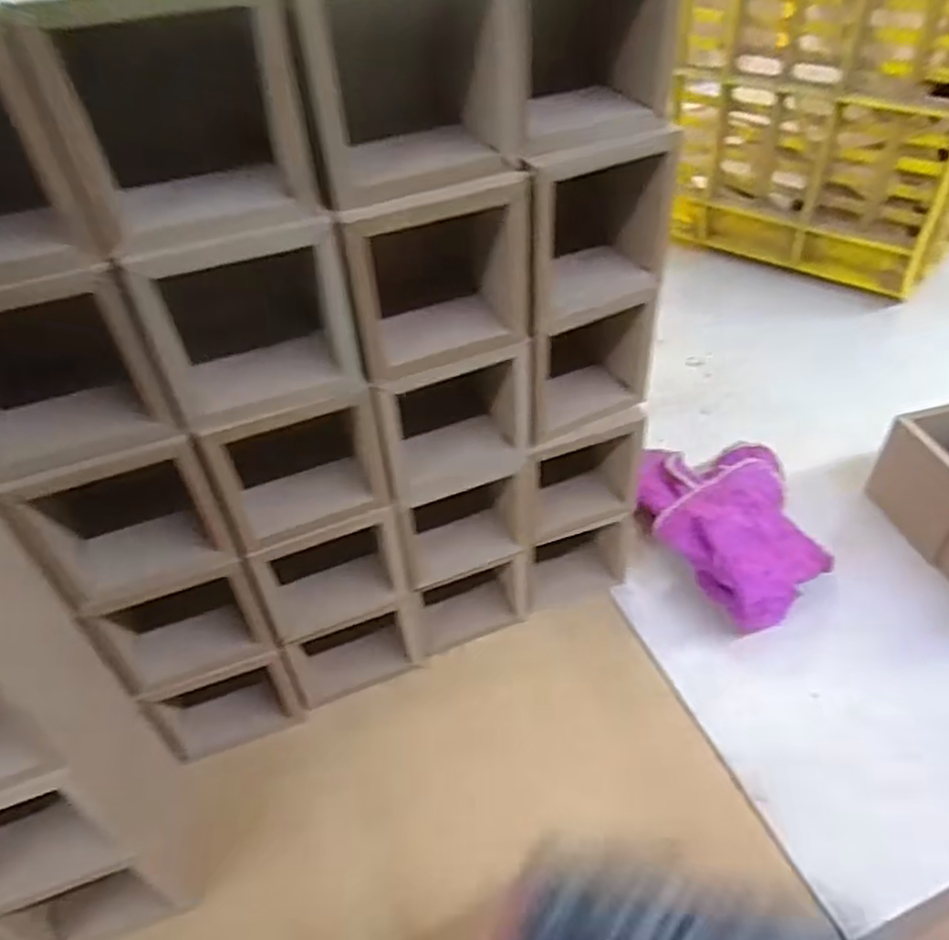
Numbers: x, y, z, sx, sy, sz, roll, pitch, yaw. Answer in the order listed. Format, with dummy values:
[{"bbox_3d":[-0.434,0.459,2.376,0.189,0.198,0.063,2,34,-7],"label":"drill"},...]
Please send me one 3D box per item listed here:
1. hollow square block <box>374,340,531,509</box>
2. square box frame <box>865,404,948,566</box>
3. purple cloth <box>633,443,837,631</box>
[{"bbox_3d":[-0.010,-0.024,0.301,0.062,0.068,0.033,-20,47,-13],"label":"hollow square block"},{"bbox_3d":[0.274,0.004,0.407,0.065,0.063,0.066,-13,44,-9],"label":"square box frame"},{"bbox_3d":[0.147,0.026,0.408,0.096,0.047,0.137,-1,44,4],"label":"purple cloth"}]

